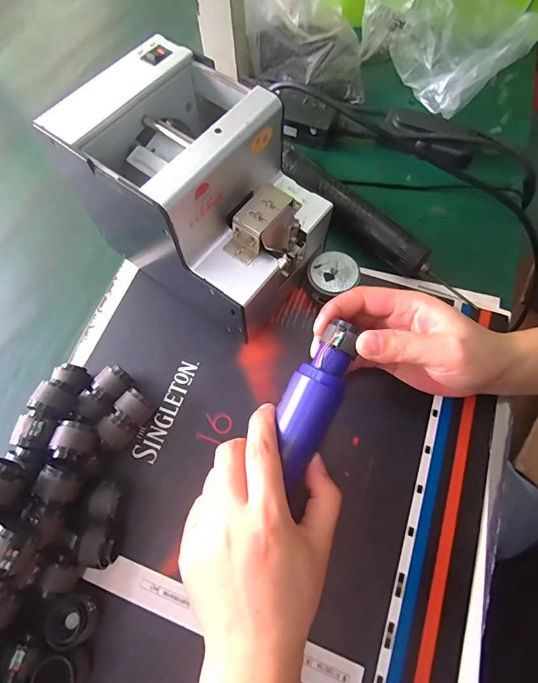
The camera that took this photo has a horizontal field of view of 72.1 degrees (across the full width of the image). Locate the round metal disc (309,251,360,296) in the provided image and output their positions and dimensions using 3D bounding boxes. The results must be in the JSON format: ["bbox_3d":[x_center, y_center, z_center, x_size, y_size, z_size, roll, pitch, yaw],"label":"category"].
[{"bbox_3d":[0.061,-0.061,0.355,0.046,0.026,0.043,0,68,1],"label":"round metal disc"}]

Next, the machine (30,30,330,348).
[{"bbox_3d":[-0.052,-0.117,0.314,0.174,0.145,0.128,35,72,14],"label":"machine"}]

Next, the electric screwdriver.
[{"bbox_3d":[0.099,-0.118,0.377,0.028,0.042,0.232,-43,73,-15],"label":"electric screwdriver"}]

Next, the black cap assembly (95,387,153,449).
[{"bbox_3d":[-0.117,0.065,0.308,0.026,0.031,0.044,33,72,13],"label":"black cap assembly"}]

